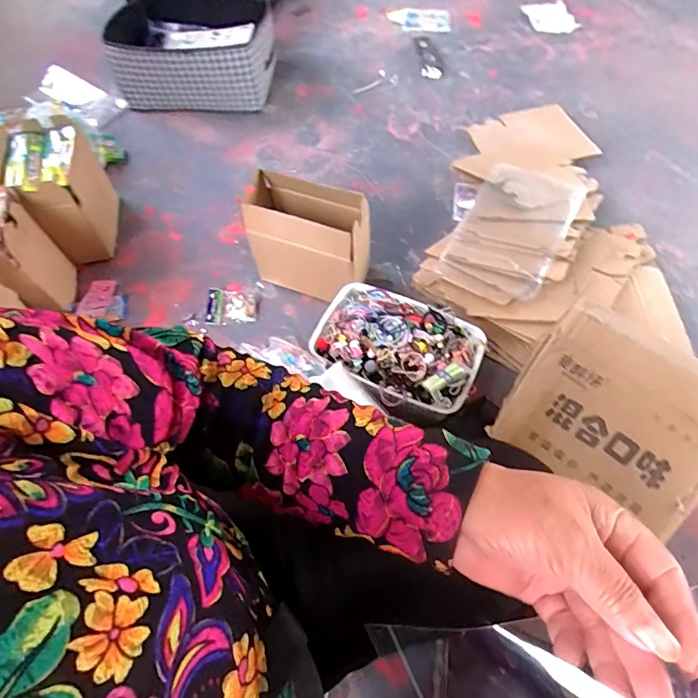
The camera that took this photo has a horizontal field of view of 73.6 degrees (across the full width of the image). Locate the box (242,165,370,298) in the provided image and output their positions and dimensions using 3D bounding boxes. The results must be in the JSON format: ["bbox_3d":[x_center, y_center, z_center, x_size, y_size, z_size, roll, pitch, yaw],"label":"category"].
[{"bbox_3d":[-0.083,-0.234,0.972,0.248,0.217,0.150,14,61,9],"label":"box"}]

